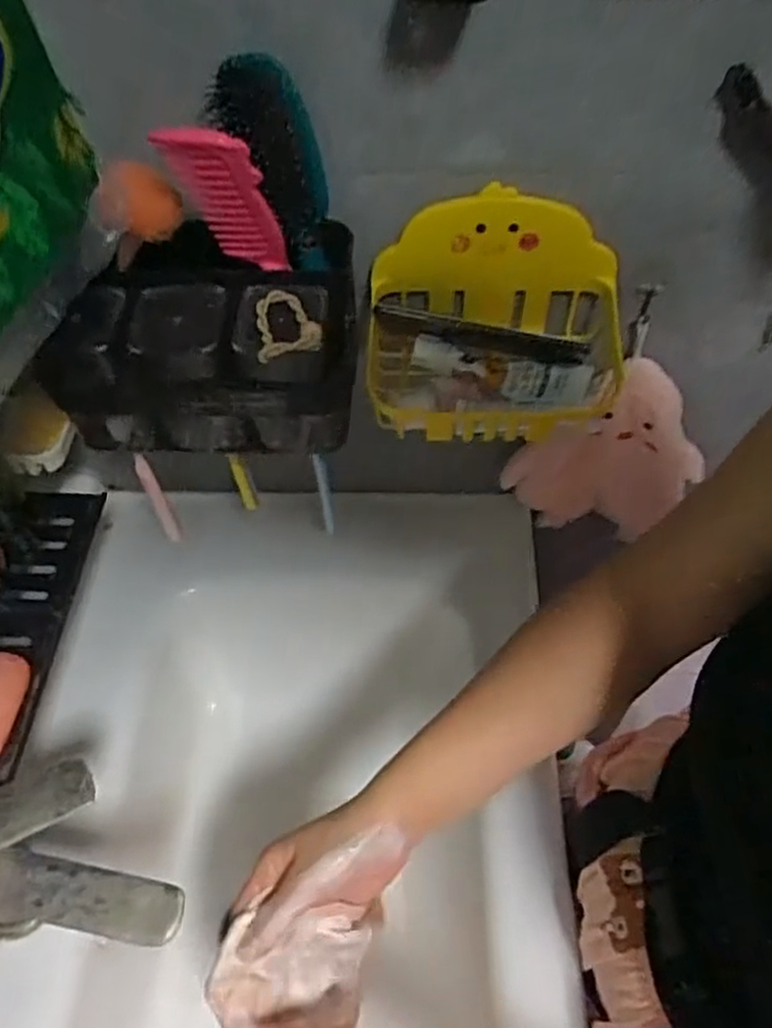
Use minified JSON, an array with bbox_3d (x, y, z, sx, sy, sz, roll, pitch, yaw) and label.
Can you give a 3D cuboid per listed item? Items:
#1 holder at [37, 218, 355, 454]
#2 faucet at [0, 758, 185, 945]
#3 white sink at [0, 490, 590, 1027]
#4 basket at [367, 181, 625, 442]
[{"bbox_3d":[-0.129,-0.118,0.544,0.212,0.135,0.114,4,53,4],"label":"holder"},{"bbox_3d":[-0.224,0.212,0.461,0.182,0.058,0.100,-1,53,0],"label":"faucet"},{"bbox_3d":[-0.083,0.349,0.622,0.452,0.185,0.798,0,53,1],"label":"white sink"},{"bbox_3d":[0.087,-0.140,0.552,0.202,0.134,0.121,3,53,3],"label":"basket"}]

